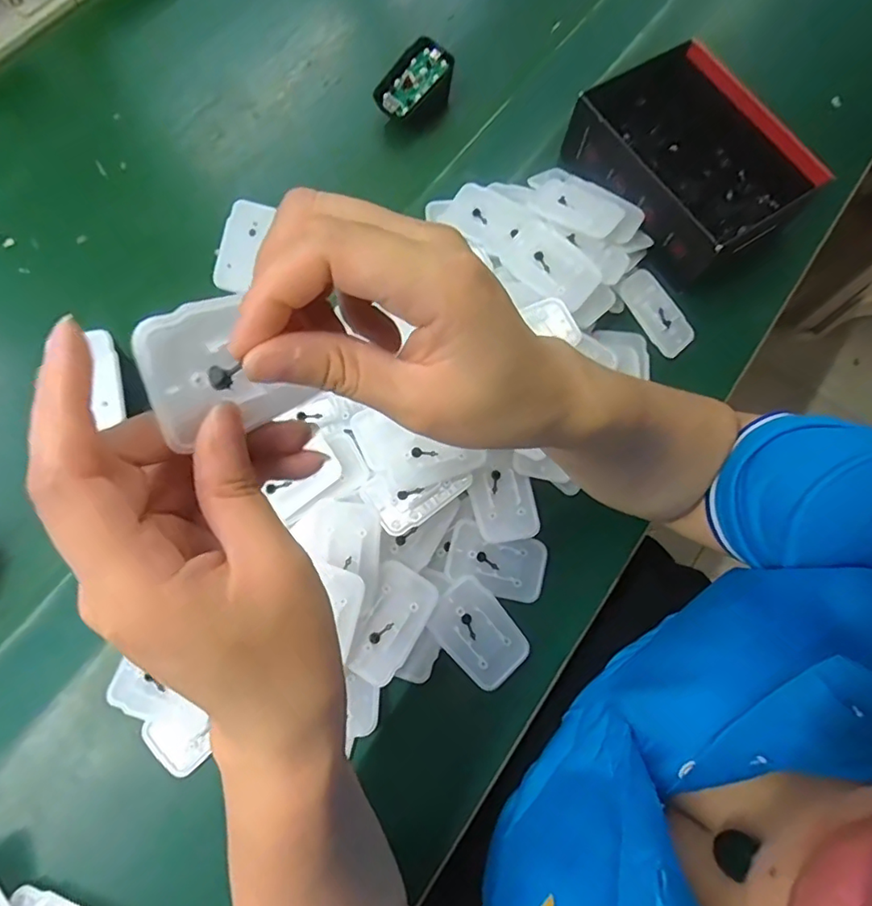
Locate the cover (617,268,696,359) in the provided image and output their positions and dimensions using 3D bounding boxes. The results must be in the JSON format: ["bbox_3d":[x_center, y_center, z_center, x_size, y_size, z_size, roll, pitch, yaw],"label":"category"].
[{"bbox_3d":[0.173,-0.110,0.430,0.038,0.007,0.070,-43,93,-17],"label":"cover"}]

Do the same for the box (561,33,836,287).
[{"bbox_3d":[0.200,-0.239,0.449,0.122,0.057,0.180,-32,76,-11],"label":"box"}]

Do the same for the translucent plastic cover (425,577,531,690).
[{"bbox_3d":[0.028,0.117,0.356,0.045,0.004,0.069,-39,94,-14],"label":"translucent plastic cover"}]

